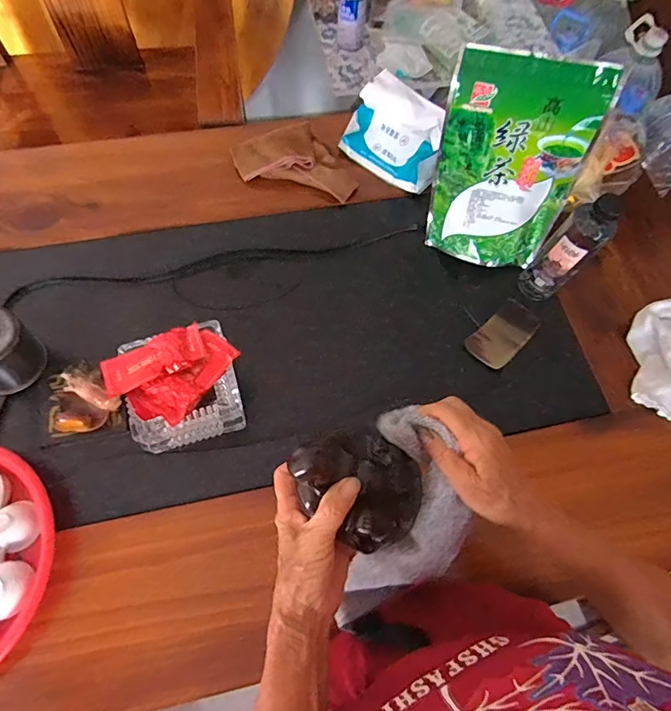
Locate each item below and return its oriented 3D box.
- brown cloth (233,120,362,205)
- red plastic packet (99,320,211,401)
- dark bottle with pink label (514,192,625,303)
[{"bbox_3d":[-0.059,-0.317,0.716,0.198,0.037,0.119,13,69,3],"label":"brown cloth"},{"bbox_3d":[-0.206,0.003,0.508,0.113,0.023,0.052,-24,71,-12],"label":"red plastic packet"},{"bbox_3d":[0.294,-0.132,0.571,0.045,0.169,0.050,-41,76,-16],"label":"dark bottle with pink label"}]

